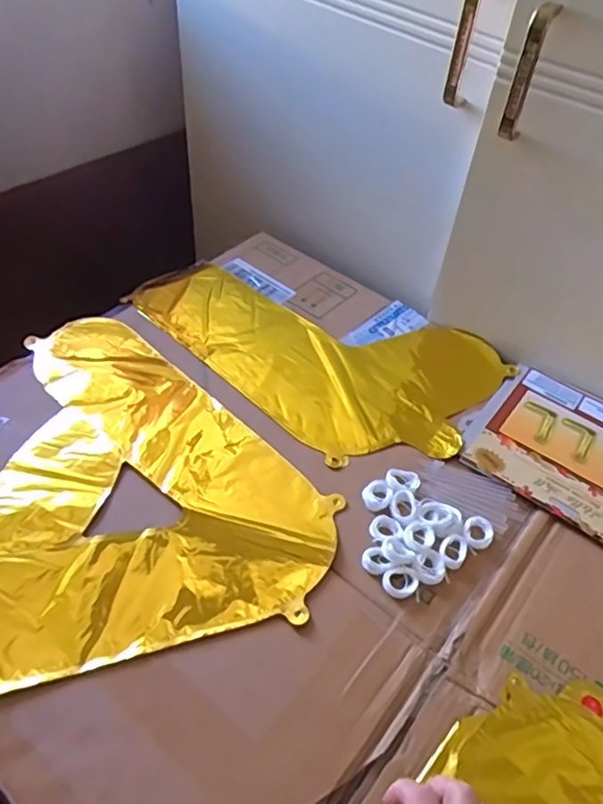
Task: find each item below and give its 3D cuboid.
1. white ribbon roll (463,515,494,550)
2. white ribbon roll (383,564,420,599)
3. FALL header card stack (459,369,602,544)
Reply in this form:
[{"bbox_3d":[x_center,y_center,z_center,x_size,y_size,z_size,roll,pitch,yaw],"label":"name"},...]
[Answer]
[{"bbox_3d":[0.147,0.109,0.504,0.025,0.006,0.028,31,53,21],"label":"white ribbon roll"},{"bbox_3d":[0.077,0.139,0.467,0.025,0.006,0.026,2,49,-3],"label":"white ribbon roll"},{"bbox_3d":[0.273,0.052,0.567,0.190,0.005,0.166,33,54,22],"label":"FALL header card stack"}]

